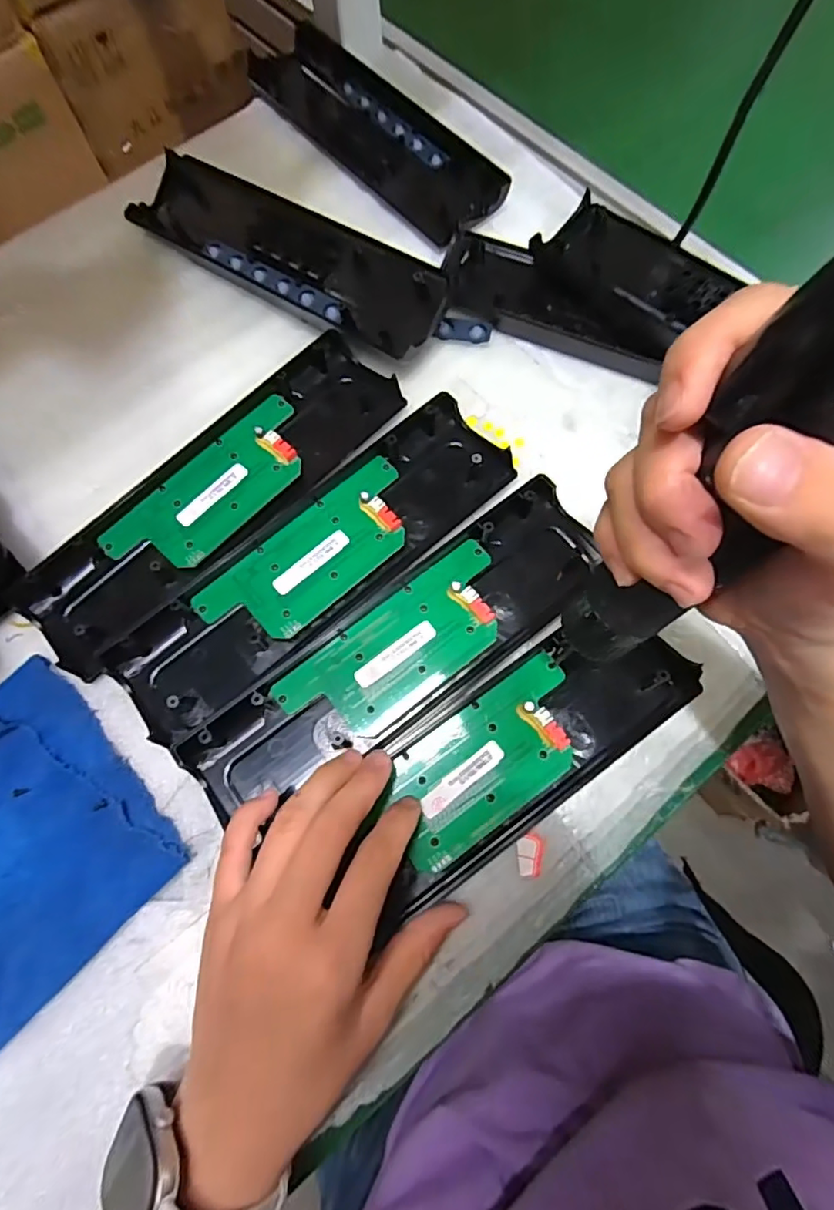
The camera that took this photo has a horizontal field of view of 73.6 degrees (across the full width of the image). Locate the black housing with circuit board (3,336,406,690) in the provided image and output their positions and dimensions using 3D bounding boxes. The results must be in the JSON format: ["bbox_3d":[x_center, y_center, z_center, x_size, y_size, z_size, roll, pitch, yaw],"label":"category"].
[{"bbox_3d":[-0.117,-0.069,0.329,0.072,0.018,0.246,40,77,14],"label":"black housing with circuit board"}]

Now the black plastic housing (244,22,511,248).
[{"bbox_3d":[-0.032,-0.363,0.424,0.065,0.021,0.245,-38,74,-10],"label":"black plastic housing"}]

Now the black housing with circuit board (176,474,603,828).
[{"bbox_3d":[-0.004,0.024,0.301,0.243,0.017,0.070,-35,74,-10],"label":"black housing with circuit board"}]

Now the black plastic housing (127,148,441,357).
[{"bbox_3d":[-0.088,-0.242,0.383,0.237,0.026,0.066,33,76,12],"label":"black plastic housing"}]

